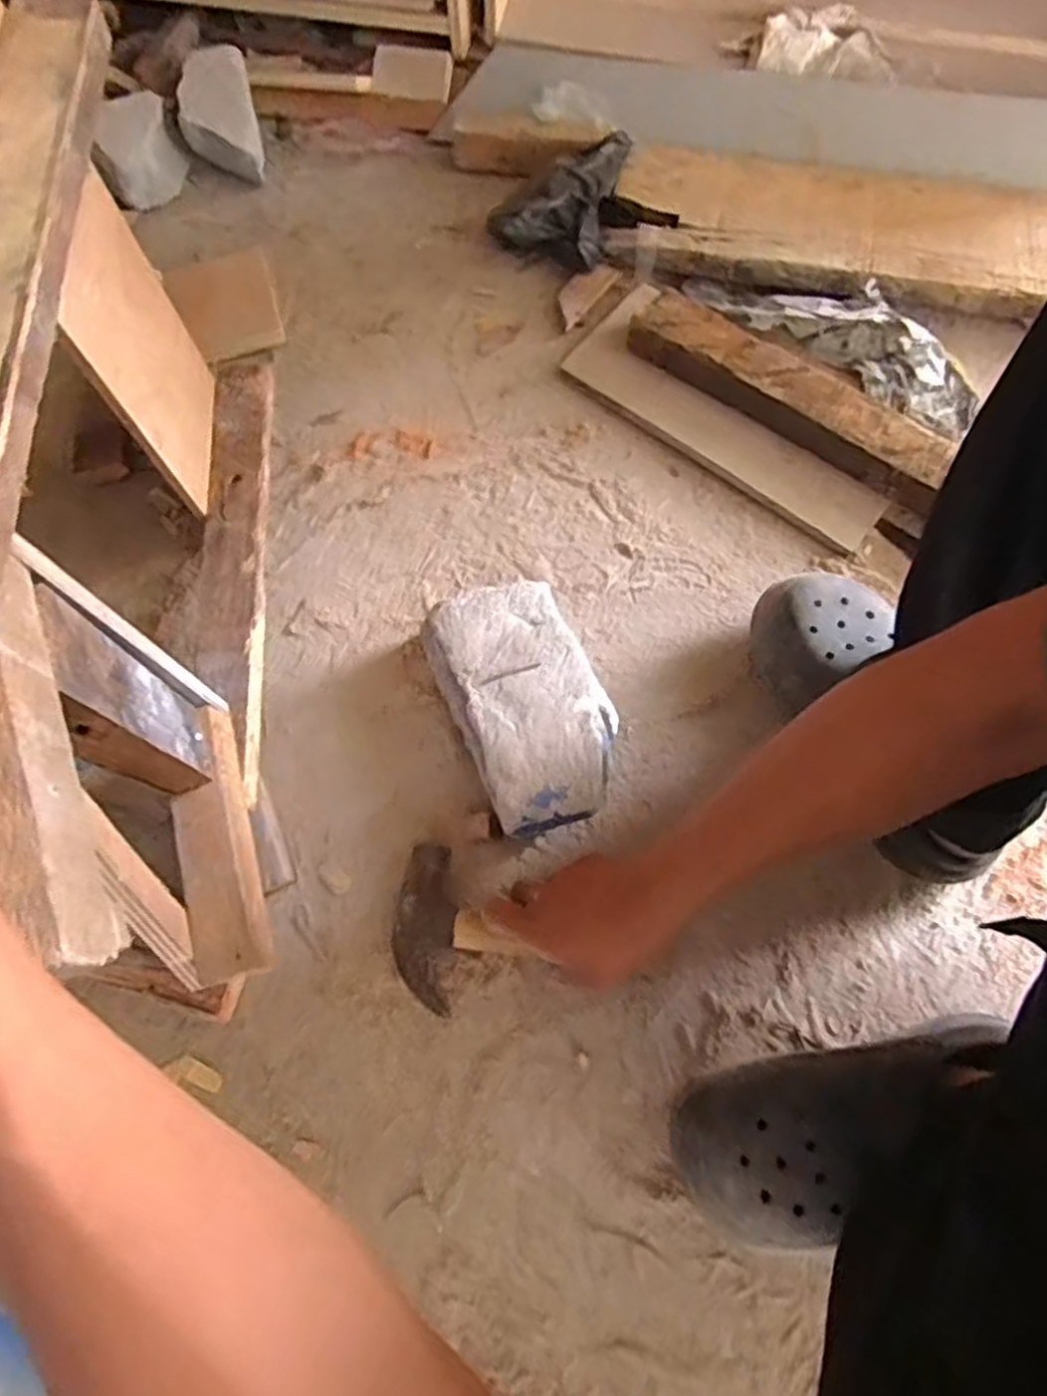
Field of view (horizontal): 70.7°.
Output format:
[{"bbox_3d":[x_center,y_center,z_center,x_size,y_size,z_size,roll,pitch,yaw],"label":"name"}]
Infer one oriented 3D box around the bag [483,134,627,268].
[{"bbox_3d":[0.040,-0.575,0.843,0.128,0.054,0.165,13,70,6],"label":"bag"}]

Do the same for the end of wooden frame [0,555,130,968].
[{"bbox_3d":[-0.212,0.023,0.312,0.024,0.046,0.186,-23,71,-8],"label":"end of wooden frame"}]

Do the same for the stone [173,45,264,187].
[{"bbox_3d":[-0.354,-0.684,0.867,0.079,0.075,0.148,-13,70,-4],"label":"stone"}]

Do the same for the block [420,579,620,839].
[{"bbox_3d":[0.004,0.009,0.621,0.118,0.077,0.204,-23,71,-8],"label":"block"}]

